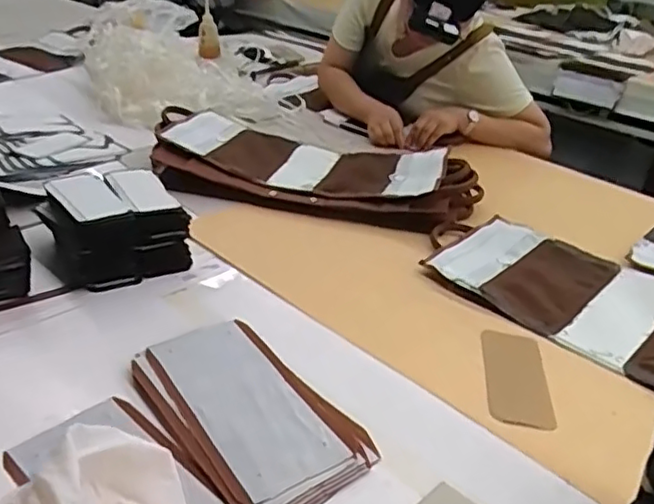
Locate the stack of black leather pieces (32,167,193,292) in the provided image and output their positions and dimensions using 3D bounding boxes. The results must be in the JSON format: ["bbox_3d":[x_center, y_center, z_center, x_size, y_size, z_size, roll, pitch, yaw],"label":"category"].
[{"bbox_3d":[-0.303,-0.038,0.907,0.162,0.099,0.172,-15,35,-32],"label":"stack of black leather pieces"}]

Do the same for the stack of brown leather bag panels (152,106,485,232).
[{"bbox_3d":[-0.025,-0.162,1.186,0.605,0.078,0.256,11,30,10],"label":"stack of brown leather bag panels"}]

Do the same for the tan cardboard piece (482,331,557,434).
[{"bbox_3d":[0.224,0.147,0.755,0.071,0.009,0.163,7,30,3],"label":"tan cardboard piece"}]

